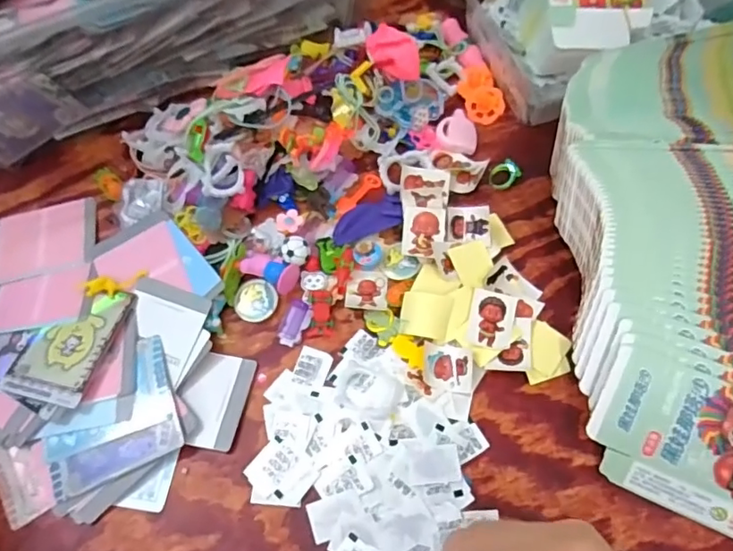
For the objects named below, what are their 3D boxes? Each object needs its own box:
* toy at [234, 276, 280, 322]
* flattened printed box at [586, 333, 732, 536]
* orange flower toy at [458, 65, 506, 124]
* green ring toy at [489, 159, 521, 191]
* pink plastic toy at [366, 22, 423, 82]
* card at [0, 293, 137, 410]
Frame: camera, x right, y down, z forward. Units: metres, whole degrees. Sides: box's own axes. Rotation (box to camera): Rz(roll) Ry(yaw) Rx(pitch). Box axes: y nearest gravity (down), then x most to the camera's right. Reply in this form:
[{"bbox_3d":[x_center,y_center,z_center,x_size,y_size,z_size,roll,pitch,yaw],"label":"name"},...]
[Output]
[{"bbox_3d":[-0.082,0.018,0.407,0.031,0.010,0.030,-1,64,2],"label":"toy"},{"bbox_3d":[0.212,0.105,0.331,0.146,0.006,0.085,24,93,13],"label":"flattened printed box"},{"bbox_3d":[0.098,-0.157,0.478,0.032,0.007,0.055,-20,75,11],"label":"orange flower toy"},{"bbox_3d":[0.110,-0.081,0.443,0.023,0.014,0.019,-31,67,-12],"label":"green ring toy"},{"bbox_3d":[0.023,-0.178,0.446,0.048,0.033,0.007,27,27,8],"label":"pink plastic toy"},{"bbox_3d":[-0.208,0.046,0.388,0.059,0.004,0.084,11,61,12],"label":"card"}]

